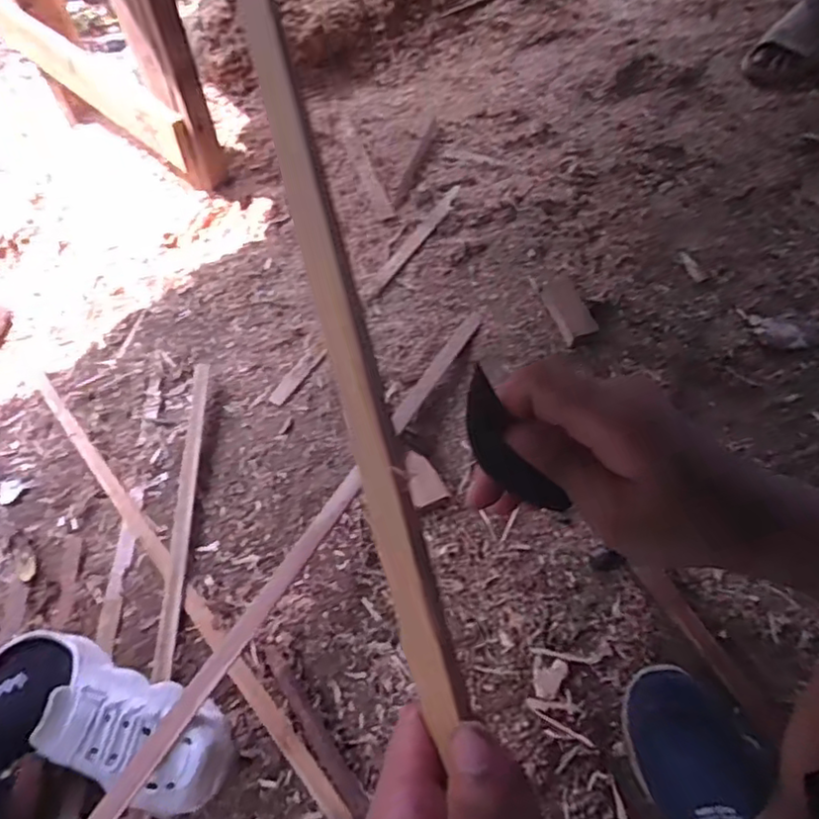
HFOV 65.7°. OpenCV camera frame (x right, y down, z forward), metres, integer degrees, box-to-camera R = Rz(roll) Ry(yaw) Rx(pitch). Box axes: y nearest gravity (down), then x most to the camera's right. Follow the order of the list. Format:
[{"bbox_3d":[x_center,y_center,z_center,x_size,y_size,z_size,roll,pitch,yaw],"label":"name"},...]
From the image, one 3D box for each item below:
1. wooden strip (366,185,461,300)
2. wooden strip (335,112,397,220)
[{"bbox_3d":[0.012,-0.278,1.030,0.026,0.004,0.274,29,67,14],"label":"wooden strip"},{"bbox_3d":[-0.078,-0.426,1.099,0.030,0.005,0.254,-17,64,-8],"label":"wooden strip"}]

